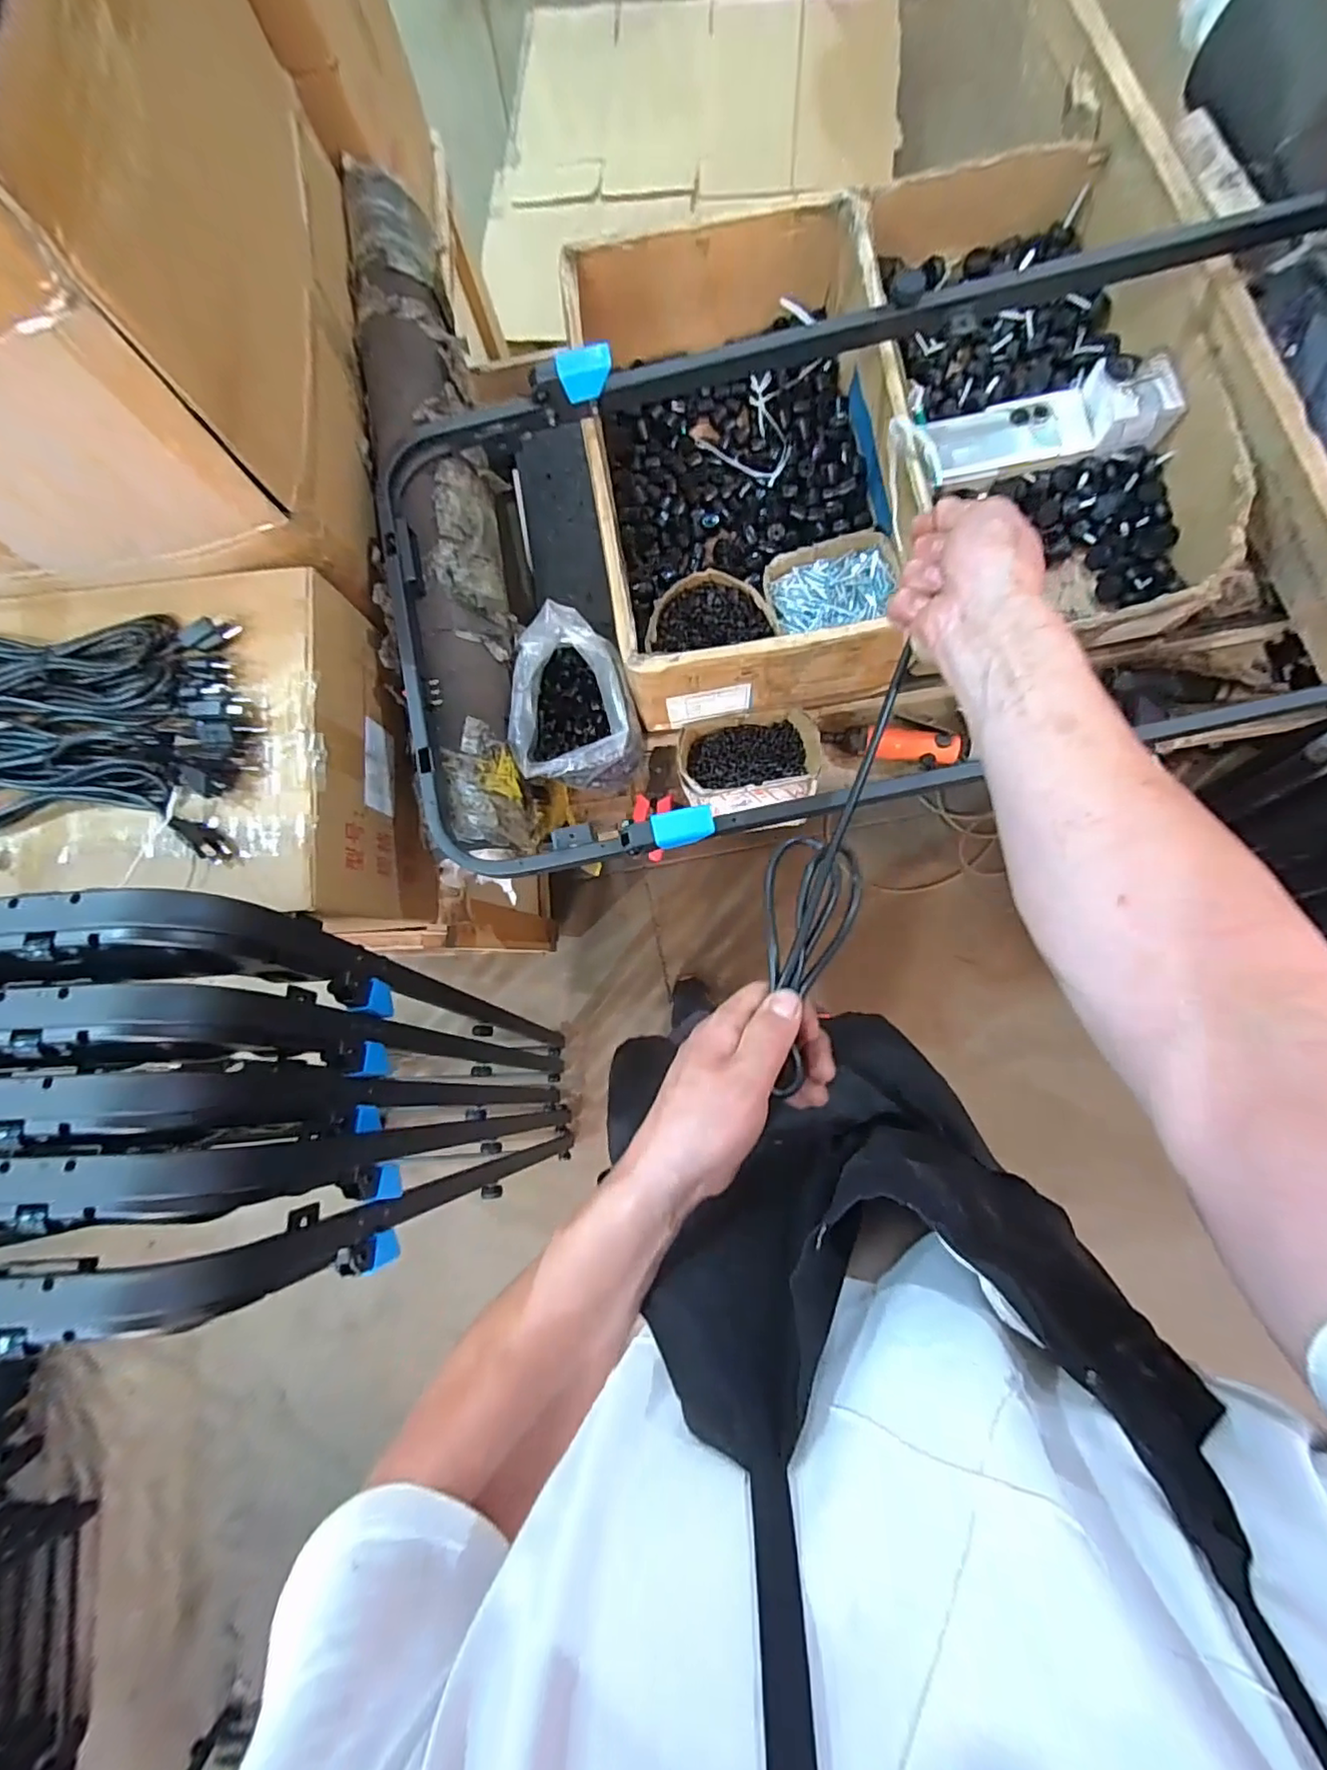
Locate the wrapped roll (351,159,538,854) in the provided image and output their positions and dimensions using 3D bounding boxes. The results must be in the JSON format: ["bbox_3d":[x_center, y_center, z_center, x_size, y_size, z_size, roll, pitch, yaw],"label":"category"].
[{"bbox_3d":[-0.258,-0.439,0.694,0.120,0.093,0.828,-12,83,3],"label":"wrapped roll"}]

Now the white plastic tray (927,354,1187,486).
[{"bbox_3d":[0.454,-0.554,0.734,0.277,0.052,0.092,-9,83,4],"label":"white plastic tray"}]

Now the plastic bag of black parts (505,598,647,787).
[{"bbox_3d":[-0.100,-0.213,0.758,0.130,0.201,0.188,-9,83,4],"label":"plastic bag of black parts"}]

